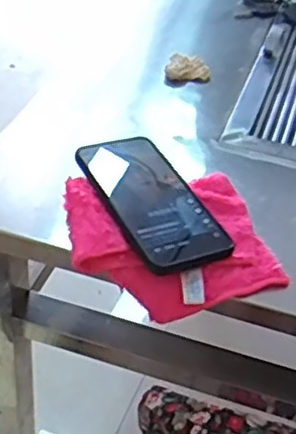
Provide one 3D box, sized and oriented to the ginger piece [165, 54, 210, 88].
[{"bbox_3d":[0.045,-0.162,0.738,0.048,0.024,0.035,14,41,8],"label":"ginger piece"}]

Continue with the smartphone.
[{"bbox_3d":[0.003,-0.015,0.532,0.076,0.018,0.151,-16,46,-25],"label":"smartphone"}]

